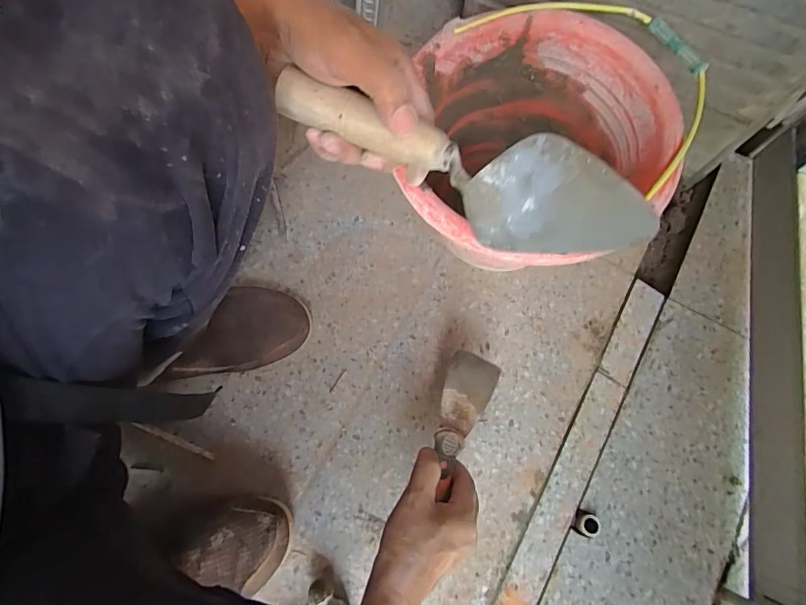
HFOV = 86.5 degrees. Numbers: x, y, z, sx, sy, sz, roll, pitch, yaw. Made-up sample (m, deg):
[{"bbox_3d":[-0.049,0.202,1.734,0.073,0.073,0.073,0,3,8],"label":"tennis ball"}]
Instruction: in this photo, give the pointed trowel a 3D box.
[{"bbox_3d":[0.038,-0.086,0.283,0.260,0.077,0.044,22,75,1],"label":"pointed trowel"}]

